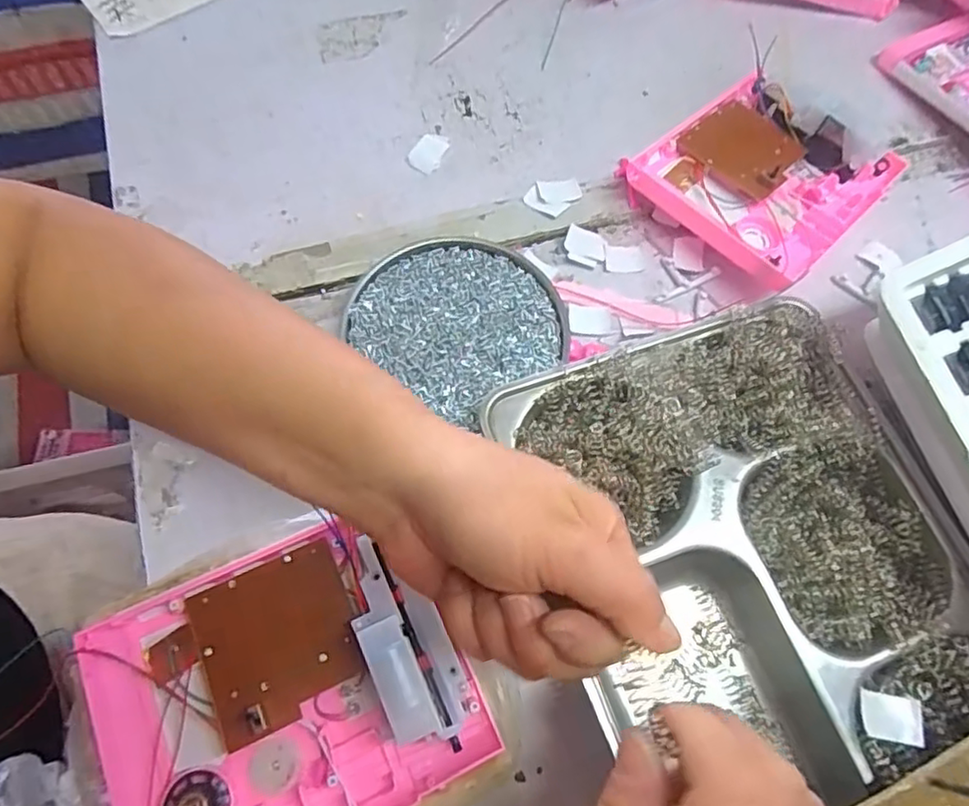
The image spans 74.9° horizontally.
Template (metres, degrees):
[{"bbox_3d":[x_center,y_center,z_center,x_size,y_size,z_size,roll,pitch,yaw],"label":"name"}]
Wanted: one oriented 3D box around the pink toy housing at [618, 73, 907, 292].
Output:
[{"bbox_3d":[0.191,-0.155,0.433,0.149,0.032,0.131,-40,75,-16],"label":"pink toy housing"}]

